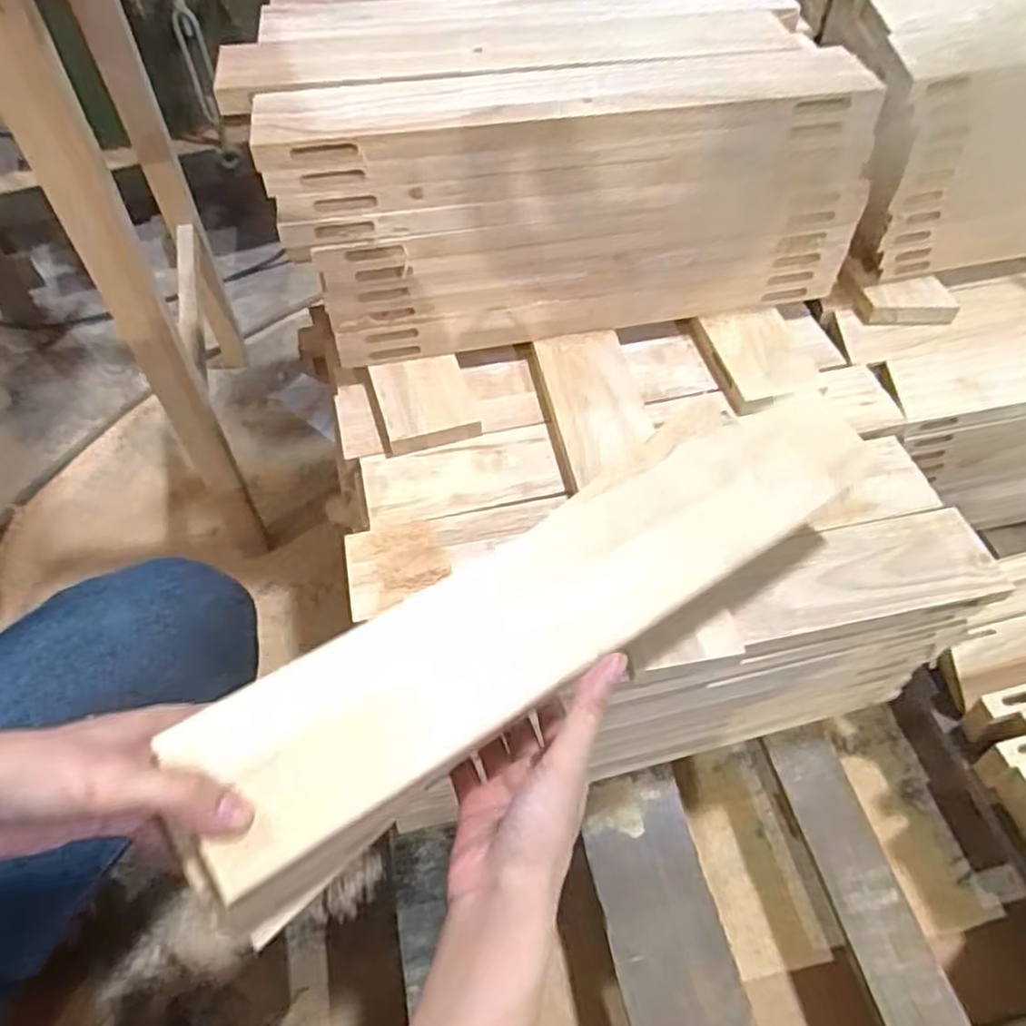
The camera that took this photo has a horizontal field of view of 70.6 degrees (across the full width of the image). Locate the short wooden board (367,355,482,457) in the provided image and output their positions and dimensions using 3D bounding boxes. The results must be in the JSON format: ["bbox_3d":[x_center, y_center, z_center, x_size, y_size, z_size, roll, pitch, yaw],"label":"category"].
[{"bbox_3d":[-0.077,-0.097,0.624,0.078,0.018,0.091,-13,54,-9],"label":"short wooden board"}]

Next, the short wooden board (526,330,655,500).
[{"bbox_3d":[0.069,-0.095,0.627,0.087,0.020,0.168,-10,54,-7],"label":"short wooden board"}]

